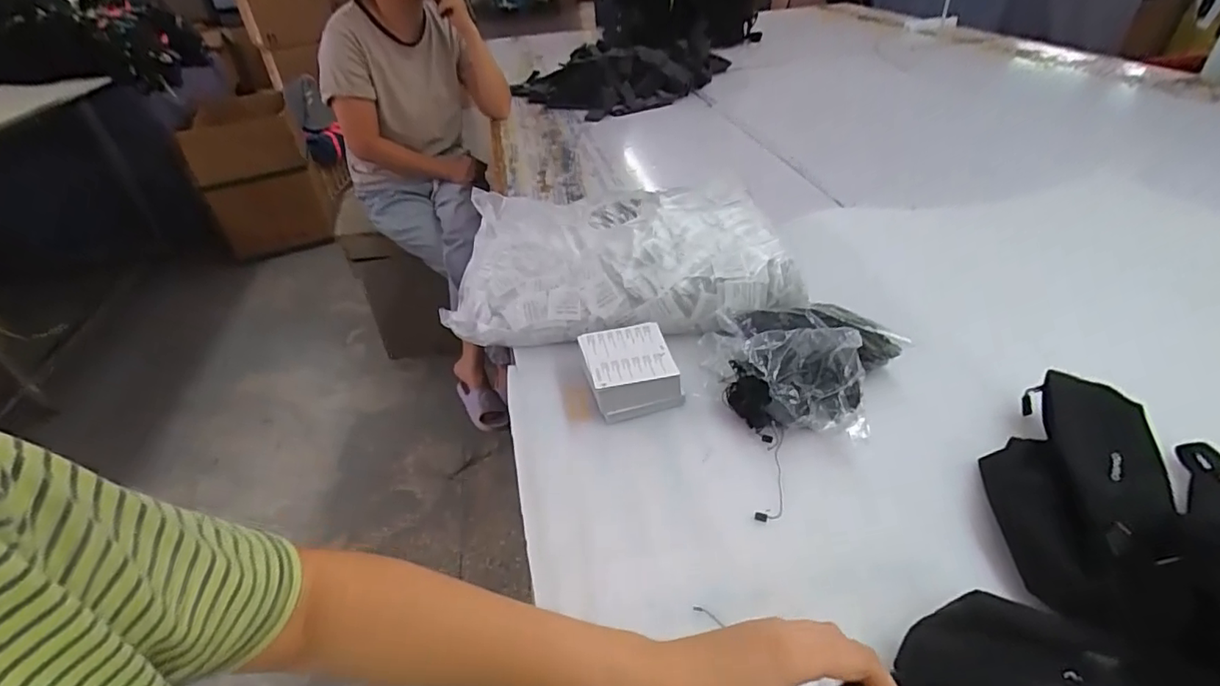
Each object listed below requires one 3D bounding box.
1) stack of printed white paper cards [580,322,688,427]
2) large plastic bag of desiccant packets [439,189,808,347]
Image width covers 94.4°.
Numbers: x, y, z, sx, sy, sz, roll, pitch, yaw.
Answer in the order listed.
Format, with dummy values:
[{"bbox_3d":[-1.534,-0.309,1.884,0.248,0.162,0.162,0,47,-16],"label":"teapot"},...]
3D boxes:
[{"bbox_3d":[0.021,0.030,0.628,0.092,0.051,0.105,-12,39,-9],"label":"stack of printed white paper cards"},{"bbox_3d":[0.007,-0.129,0.775,0.460,0.090,0.319,1,38,7],"label":"large plastic bag of desiccant packets"}]

